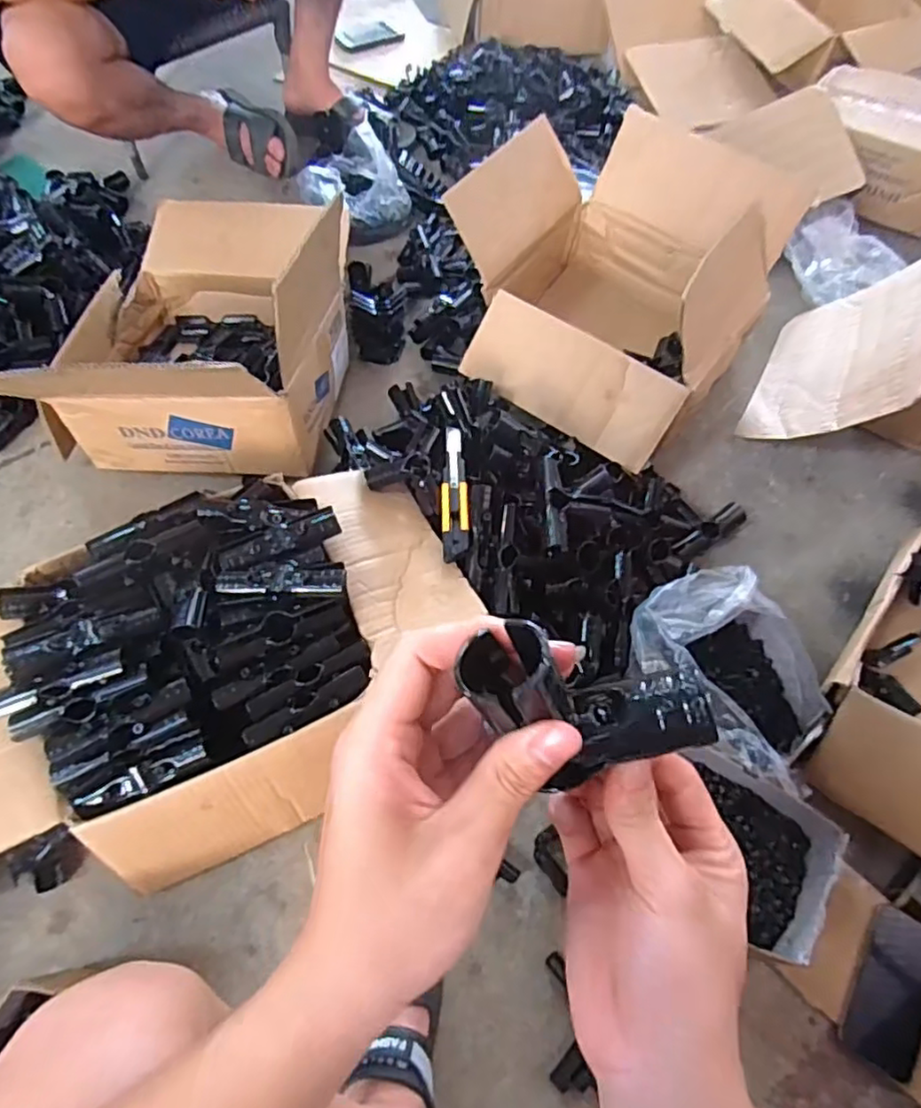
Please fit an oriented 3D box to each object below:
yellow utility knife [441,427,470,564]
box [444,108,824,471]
[{"bbox_3d":[-0.007,-0.078,0.799,0.032,0.016,0.193,0,61,-3],"label":"yellow utility knife"},{"bbox_3d":[0.219,-0.390,0.993,0.400,0.278,0.452,32,65,15],"label":"box"}]

